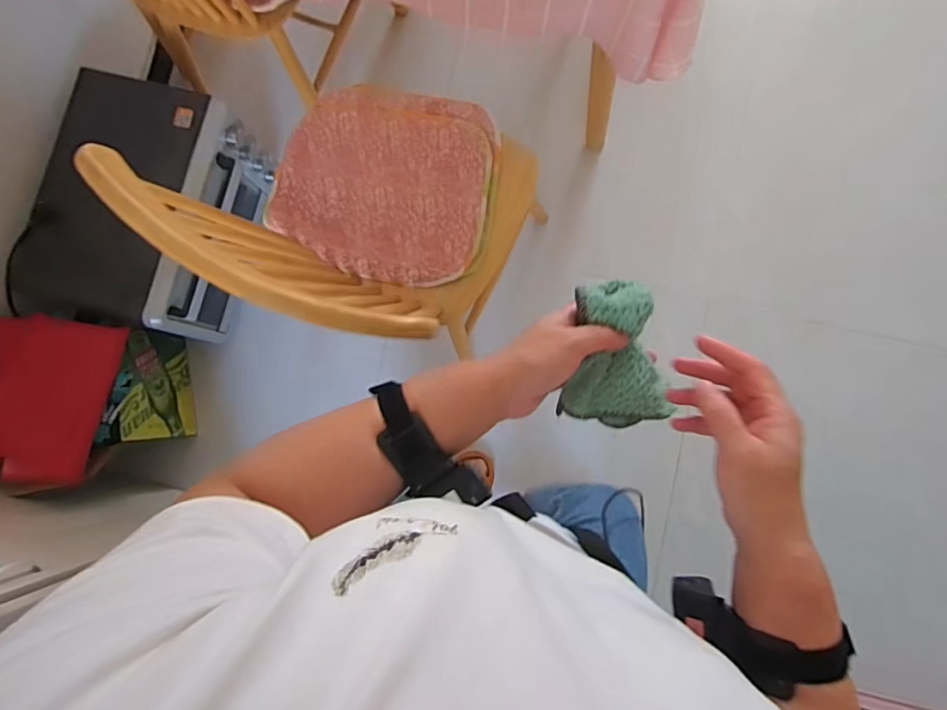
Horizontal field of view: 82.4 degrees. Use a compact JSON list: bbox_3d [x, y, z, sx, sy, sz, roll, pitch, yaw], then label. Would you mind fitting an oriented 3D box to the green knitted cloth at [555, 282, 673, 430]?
[{"bbox_3d":[0.114,-0.003,0.433,0.086,0.038,0.115,-3,84,3],"label":"green knitted cloth"}]

